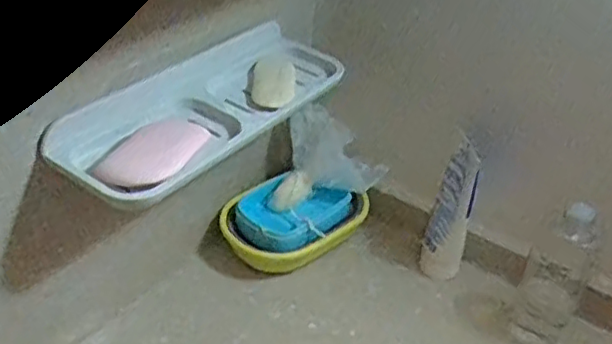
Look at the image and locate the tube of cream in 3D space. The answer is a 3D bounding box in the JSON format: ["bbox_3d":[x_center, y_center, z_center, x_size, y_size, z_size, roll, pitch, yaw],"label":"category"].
[{"bbox_3d":[0.136,0.036,0.599,0.036,0.141,0.046,12,35,12],"label":"tube of cream"}]

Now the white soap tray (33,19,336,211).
[{"bbox_3d":[-0.066,-0.057,0.503,0.096,0.027,0.272,27,40,27],"label":"white soap tray"}]

